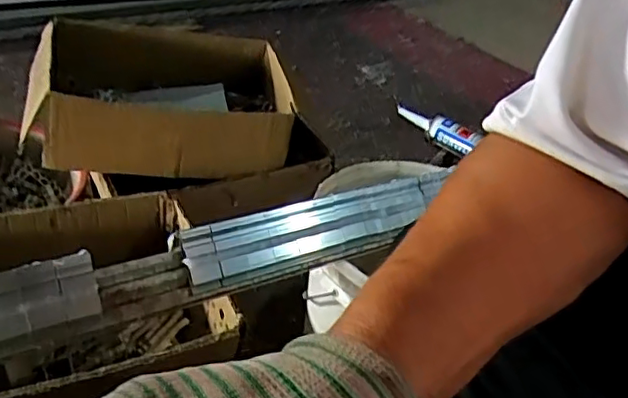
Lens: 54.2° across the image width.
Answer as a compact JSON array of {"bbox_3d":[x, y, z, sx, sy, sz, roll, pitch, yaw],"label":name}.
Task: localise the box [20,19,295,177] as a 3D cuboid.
[{"bbox_3d":[-0.253,-0.170,1.051,0.415,0.156,0.319,-3,35,-15],"label":"box"}]

